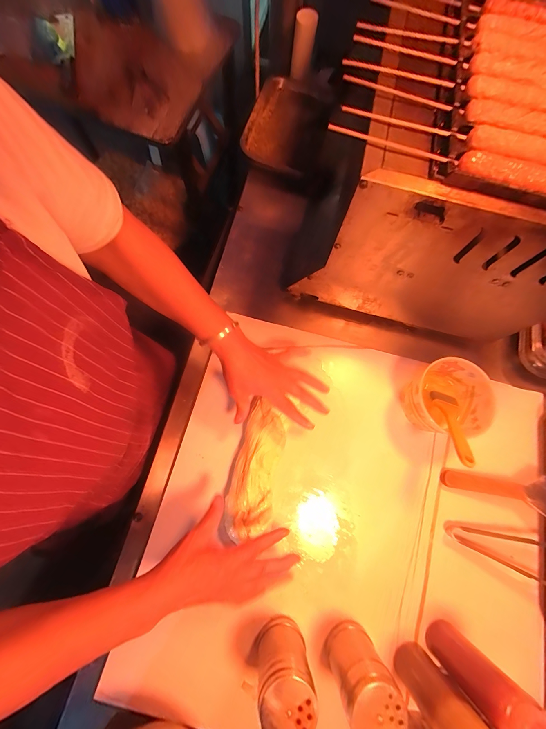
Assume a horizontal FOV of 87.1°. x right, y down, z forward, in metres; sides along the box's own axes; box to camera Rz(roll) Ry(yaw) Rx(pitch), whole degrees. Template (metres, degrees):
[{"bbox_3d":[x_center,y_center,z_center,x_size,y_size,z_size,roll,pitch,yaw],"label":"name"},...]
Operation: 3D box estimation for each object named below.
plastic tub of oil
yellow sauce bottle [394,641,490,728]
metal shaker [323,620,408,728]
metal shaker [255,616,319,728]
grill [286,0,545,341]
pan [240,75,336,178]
[{"bbox_3d":[0.275,0.061,0.462,0.112,0.077,0.110,0,75,-2],"label":"plastic tub of oil"},{"bbox_3d":[0.191,0.385,0.316,0.052,0.160,0.046,-33,78,-10],"label":"yellow sauce bottle"},{"bbox_3d":[0.106,0.378,0.345,0.063,0.108,0.059,0,75,-2],"label":"metal shaker"},{"bbox_3d":[0.013,0.369,0.346,0.062,0.108,0.060,0,75,-2],"label":"metal shaker"},{"bbox_3d":[0.254,-0.266,0.431,0.370,0.264,0.326,12,75,2],"label":"grill"},{"bbox_3d":[0.034,-0.497,0.608,0.159,0.041,0.220,20,75,4],"label":"pan"}]

